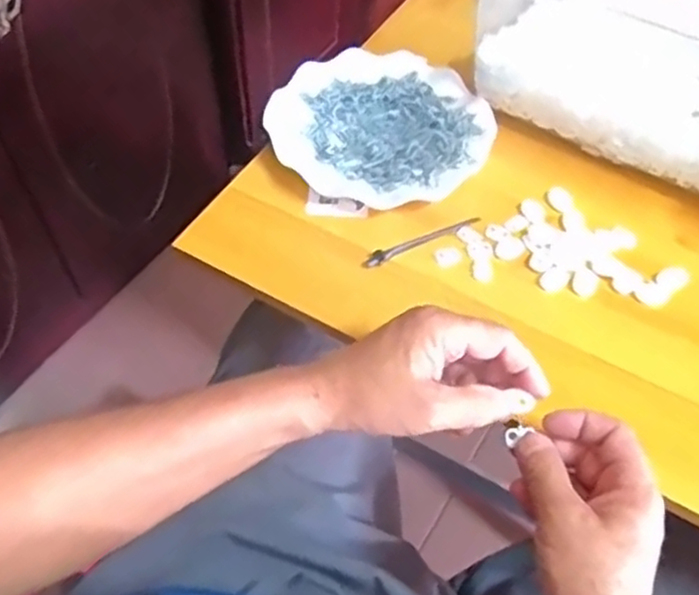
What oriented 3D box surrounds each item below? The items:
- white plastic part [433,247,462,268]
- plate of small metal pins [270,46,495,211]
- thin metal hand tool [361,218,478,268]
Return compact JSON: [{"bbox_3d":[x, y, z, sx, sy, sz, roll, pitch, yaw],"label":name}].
[{"bbox_3d":[0.077,-0.032,0.538,0.021,0.004,0.017,-15,57,-14],"label":"white plastic part"},{"bbox_3d":[0.031,-0.155,0.611,0.183,0.022,0.179,2,55,-2],"label":"plate of small metal pins"},{"bbox_3d":[0.058,-0.045,0.542,0.103,0.006,0.009,-23,60,-18],"label":"thin metal hand tool"}]

